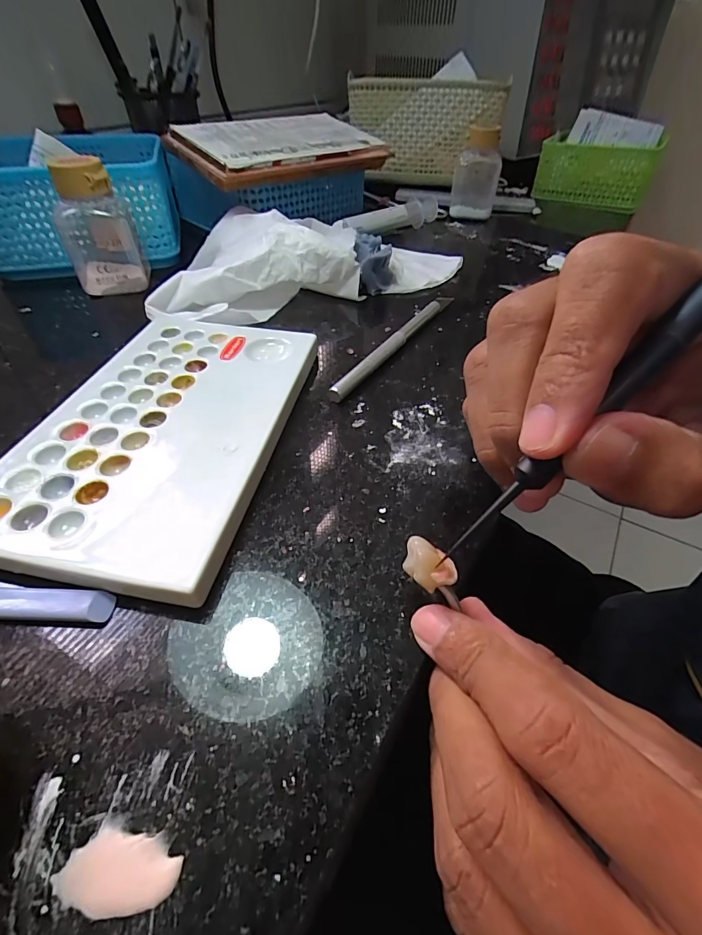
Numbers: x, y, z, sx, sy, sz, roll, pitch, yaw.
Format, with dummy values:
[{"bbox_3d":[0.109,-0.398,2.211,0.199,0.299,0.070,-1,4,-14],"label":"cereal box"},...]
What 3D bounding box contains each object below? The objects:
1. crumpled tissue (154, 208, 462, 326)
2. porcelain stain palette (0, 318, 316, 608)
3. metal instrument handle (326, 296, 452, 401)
[{"bbox_3d":[-0.029,-0.155,0.281,0.216,0.034,0.112,-17,49,-17],"label":"crumpled tissue"},{"bbox_3d":[-0.085,-0.022,0.178,0.110,0.011,0.152,10,47,6],"label":"porcelain stain palette"},{"bbox_3d":[0.029,-0.075,0.236,0.007,0.008,0.138,25,51,21],"label":"metal instrument handle"}]

